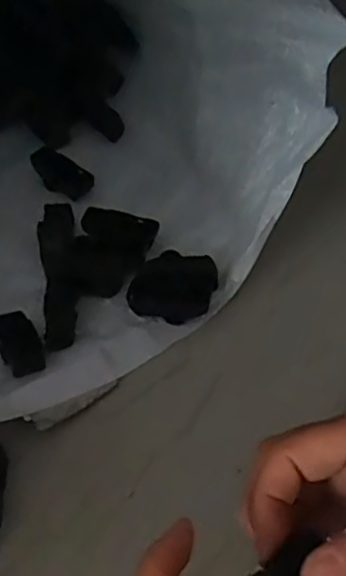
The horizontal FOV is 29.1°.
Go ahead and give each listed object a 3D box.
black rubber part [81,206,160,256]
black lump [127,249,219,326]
[{"bbox_3d":[-0.034,-0.034,0.411,0.046,0.009,0.029,11,51,10],"label":"black rubber part"},{"bbox_3d":[0.001,-0.002,0.381,0.045,0.022,0.038,12,51,11],"label":"black lump"}]

